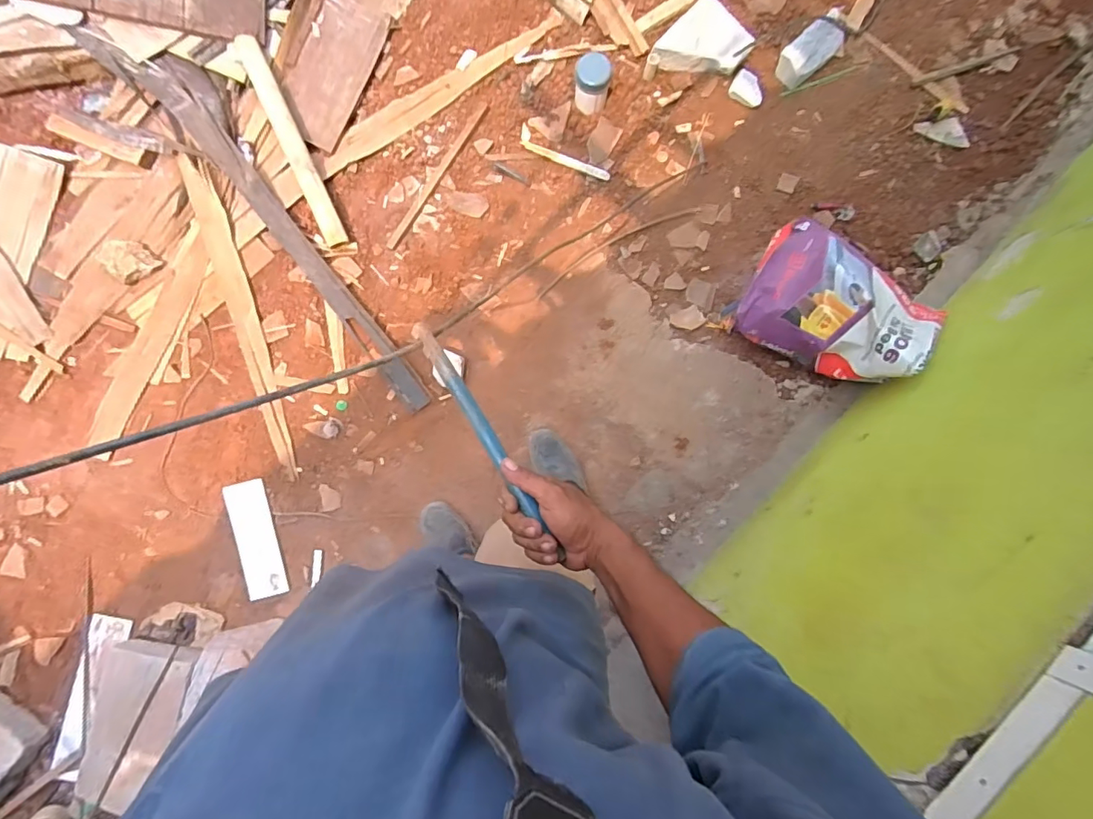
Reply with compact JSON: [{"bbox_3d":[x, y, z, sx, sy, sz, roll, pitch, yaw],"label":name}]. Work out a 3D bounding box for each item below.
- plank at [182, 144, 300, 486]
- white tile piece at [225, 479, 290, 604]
[{"bbox_3d":[-0.777,-0.243,1.315,0.072,0.024,0.834,-18,89,-2],"label":"plank"},{"bbox_3d":[-0.727,0.326,1.291,0.095,0.014,0.288,-15,85,-12],"label":"white tile piece"}]

